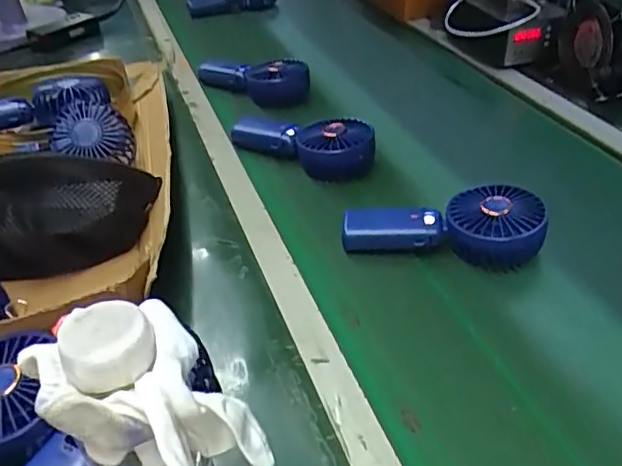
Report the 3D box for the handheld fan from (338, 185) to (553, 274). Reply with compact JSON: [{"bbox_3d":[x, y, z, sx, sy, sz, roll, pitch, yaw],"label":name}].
[{"bbox_3d":[0.125,-0.012,0.576,0.185,0.042,0.077,6,37,13],"label":"handheld fan"}]

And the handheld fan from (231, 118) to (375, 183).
[{"bbox_3d":[-0.015,-0.098,0.721,0.182,0.061,0.080,2,37,8],"label":"handheld fan"}]

